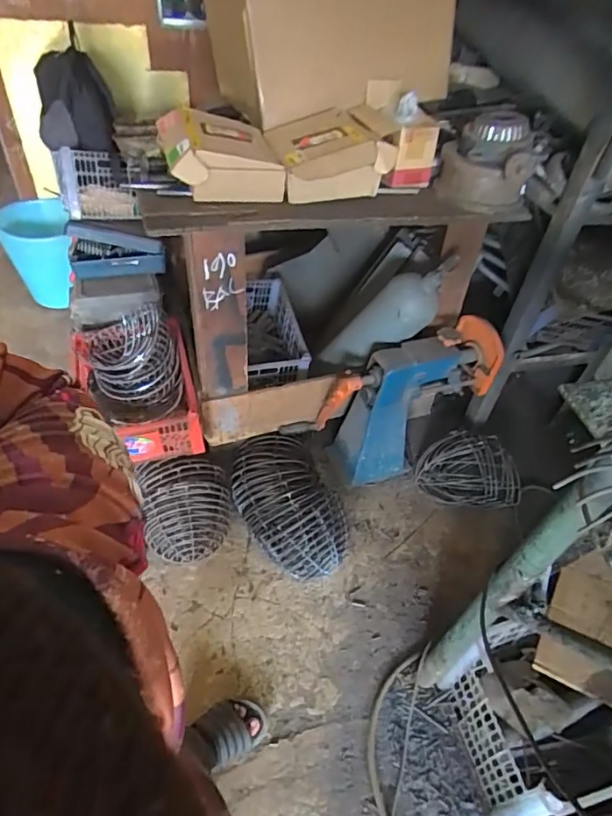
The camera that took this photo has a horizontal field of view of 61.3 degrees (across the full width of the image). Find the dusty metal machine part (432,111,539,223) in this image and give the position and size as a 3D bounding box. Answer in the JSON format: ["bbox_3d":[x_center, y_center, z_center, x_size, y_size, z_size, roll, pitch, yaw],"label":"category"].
[{"bbox_3d":[0.436,-0.564,1.228,0.243,0.196,0.159,16,46,9],"label":"dusty metal machine part"}]

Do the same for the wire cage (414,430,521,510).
[{"bbox_3d":[0.487,0.177,1.544,0.298,0.121,0.207,9,45,2],"label":"wire cage"}]

